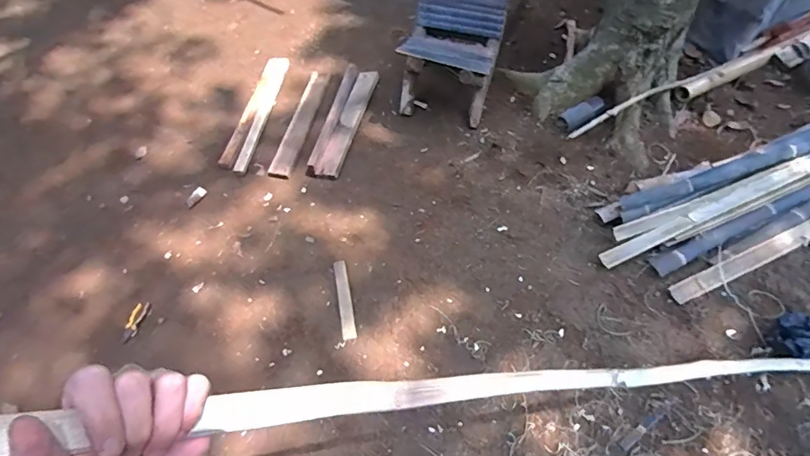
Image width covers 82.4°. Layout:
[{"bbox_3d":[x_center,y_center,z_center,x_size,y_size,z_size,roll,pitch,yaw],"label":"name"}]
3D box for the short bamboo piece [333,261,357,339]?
[{"bbox_3d":[-0.227,0.265,1.733,0.047,0.022,0.326,-11,59,-5],"label":"short bamboo piece"}]

